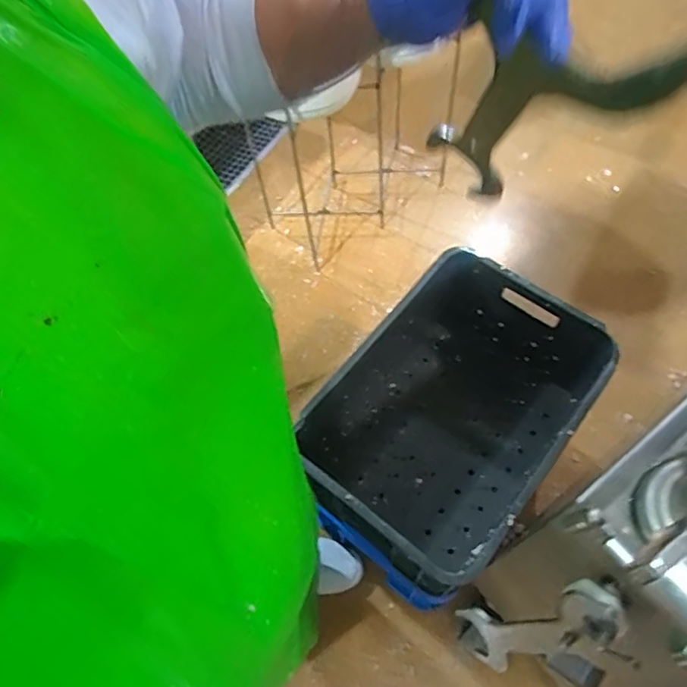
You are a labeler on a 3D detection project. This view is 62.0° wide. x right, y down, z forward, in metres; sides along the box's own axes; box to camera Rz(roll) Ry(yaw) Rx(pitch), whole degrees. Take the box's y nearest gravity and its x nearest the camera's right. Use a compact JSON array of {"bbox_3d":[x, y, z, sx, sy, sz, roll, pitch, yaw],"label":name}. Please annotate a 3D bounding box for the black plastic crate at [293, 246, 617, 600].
[{"bbox_3d":[0.190,0.138,1.064,0.360,0.275,0.507,32,69,18],"label":"black plastic crate"}]

